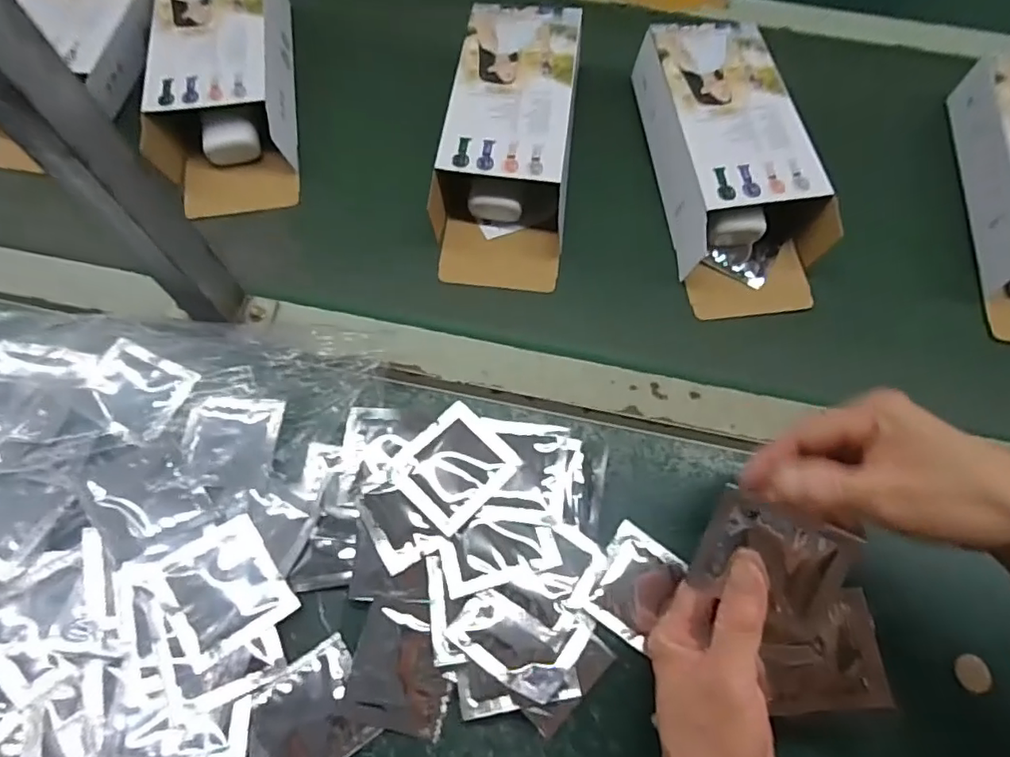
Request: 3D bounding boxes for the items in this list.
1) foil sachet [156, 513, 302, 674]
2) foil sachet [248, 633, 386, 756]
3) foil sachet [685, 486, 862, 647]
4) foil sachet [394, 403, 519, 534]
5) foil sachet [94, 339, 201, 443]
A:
[{"bbox_3d":[-0.174,0.130,0.356,0.063,0.007,0.069,-29,74,-29],"label":"foil sachet"},{"bbox_3d":[-0.116,0.201,0.337,0.071,0.012,0.059,-33,69,-14],"label":"foil sachet"},{"bbox_3d":[0.144,0.103,0.312,0.070,0.015,0.069,22,100,15],"label":"foil sachet"},{"bbox_3d":[-0.033,0.058,0.378,0.061,0.006,0.069,41,67,17],"label":"foil sachet"},{"bbox_3d":[-0.268,0.009,0.415,0.068,0.011,0.060,21,67,10],"label":"foil sachet"}]

